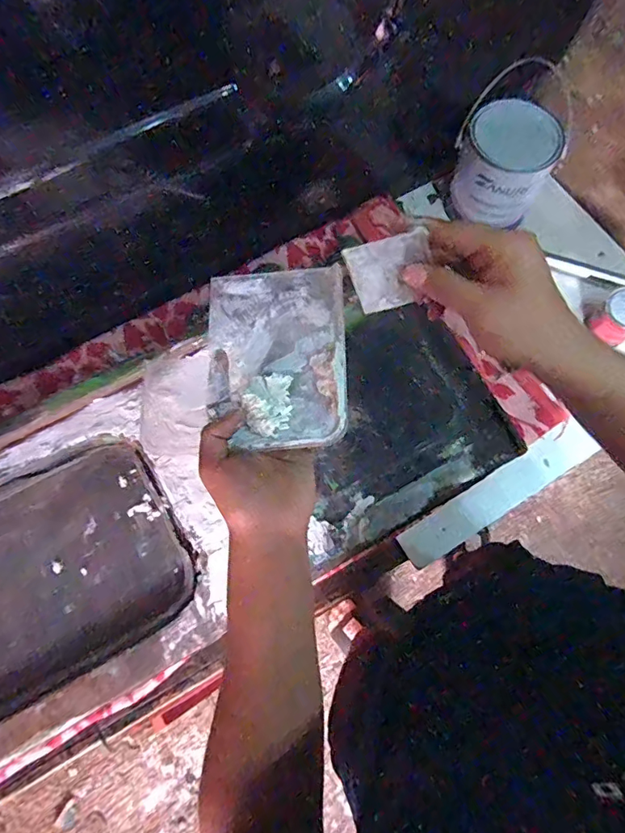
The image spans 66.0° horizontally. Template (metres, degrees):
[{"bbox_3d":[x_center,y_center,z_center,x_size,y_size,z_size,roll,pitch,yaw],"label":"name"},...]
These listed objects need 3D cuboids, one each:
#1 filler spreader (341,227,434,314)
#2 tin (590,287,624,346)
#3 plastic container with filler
[{"bbox_3d":[0.054,-0.098,0.332,0.053,0.051,0.004,-8,44,20],"label":"filler spreader"},{"bbox_3d":[0.498,-0.161,0.777,0.069,0.071,0.060,41,76,14],"label":"tin"},{"bbox_3d":[-0.029,-0.050,0.386,0.109,0.026,0.153,-1,70,1],"label":"plastic container with filler"}]

